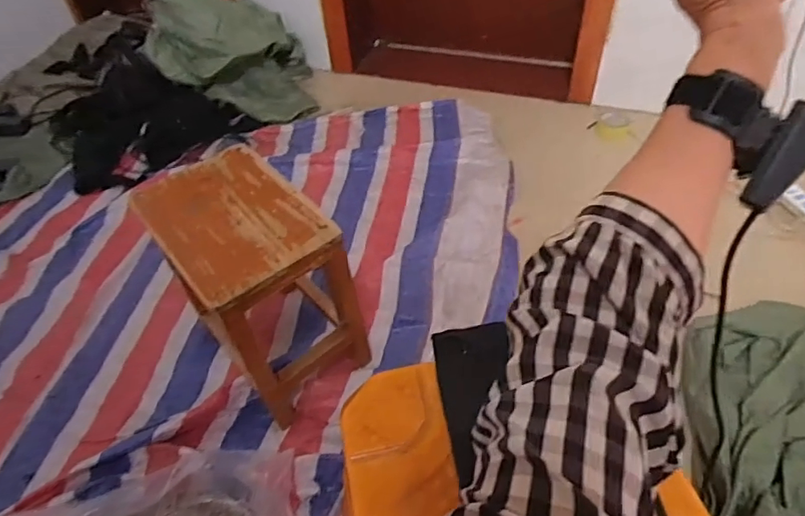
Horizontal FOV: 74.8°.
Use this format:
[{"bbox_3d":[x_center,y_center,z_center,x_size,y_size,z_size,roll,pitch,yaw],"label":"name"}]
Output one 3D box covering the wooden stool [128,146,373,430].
[{"bbox_3d":[-0.269,0.047,0.995,0.237,0.387,0.333,-34,52,-25],"label":"wooden stool"}]

